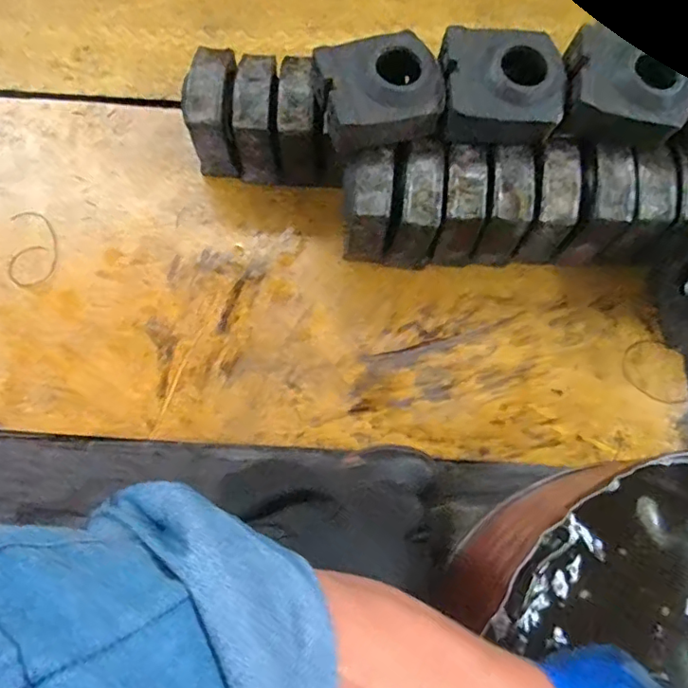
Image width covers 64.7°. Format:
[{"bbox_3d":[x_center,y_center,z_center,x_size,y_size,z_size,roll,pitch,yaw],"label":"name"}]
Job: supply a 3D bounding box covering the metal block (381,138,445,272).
[{"bbox_3d":[0.119,-0.231,0.937,0.076,0.192,0.136,5,72,1],"label":"metal block"}]

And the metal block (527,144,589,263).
[{"bbox_3d":[0.344,-0.235,0.940,0.070,0.171,0.130,3,72,0],"label":"metal block"}]

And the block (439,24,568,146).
[{"bbox_3d":[0.246,-0.401,0.855,0.183,0.077,0.150,2,72,0],"label":"block"}]

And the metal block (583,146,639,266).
[{"bbox_3d":[0.427,-0.227,0.927,0.068,0.172,0.114,5,72,1],"label":"metal block"}]

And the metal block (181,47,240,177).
[{"bbox_3d":[-0.231,-0.405,0.991,0.083,0.197,0.153,3,72,0],"label":"metal block"}]

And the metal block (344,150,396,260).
[{"bbox_3d":[0.039,-0.226,0.931,0.076,0.184,0.106,0,72,-1],"label":"metal block"}]

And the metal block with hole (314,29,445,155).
[{"bbox_3d":[0.055,-0.396,0.849,0.176,0.068,0.151,-12,72,-5],"label":"metal block with hole"}]

